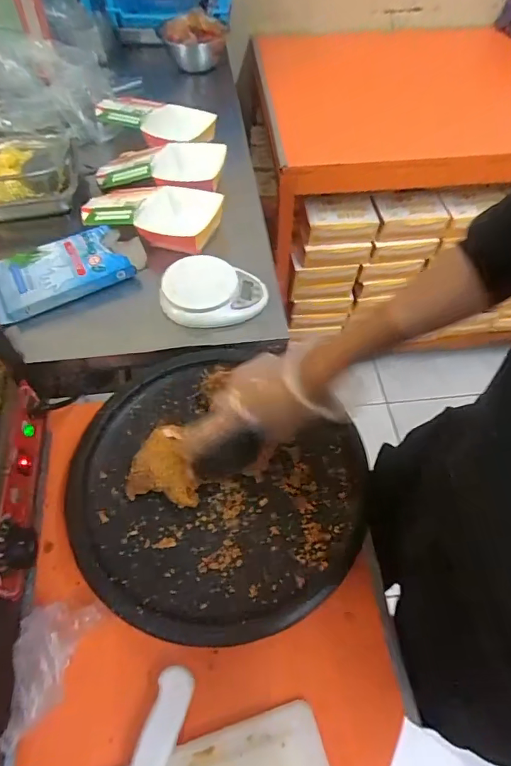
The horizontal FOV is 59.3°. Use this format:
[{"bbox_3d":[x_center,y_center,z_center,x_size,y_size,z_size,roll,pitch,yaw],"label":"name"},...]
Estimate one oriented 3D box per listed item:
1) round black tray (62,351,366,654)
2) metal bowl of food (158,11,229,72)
[{"bbox_3d":[-0.052,0.119,0.525,0.338,0.025,0.304,30,63,18],"label":"round black tray"},{"bbox_3d":[-0.149,-0.817,1.087,0.164,0.114,0.132,-6,58,-3],"label":"metal bowl of food"}]

